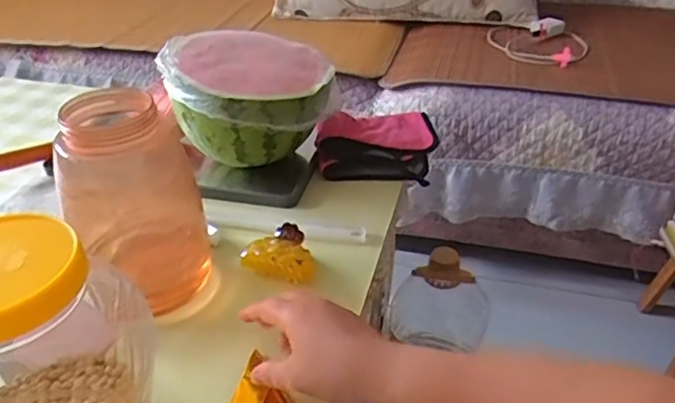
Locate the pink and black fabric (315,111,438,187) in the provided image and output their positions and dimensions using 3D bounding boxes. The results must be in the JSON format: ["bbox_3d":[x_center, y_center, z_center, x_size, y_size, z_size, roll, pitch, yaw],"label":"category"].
[{"bbox_3d":[0.054,-0.087,0.808,0.160,0.049,0.154,5,34,7],"label":"pink and black fabric"}]

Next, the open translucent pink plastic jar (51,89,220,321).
[{"bbox_3d":[-0.183,0.009,0.543,0.112,0.198,0.094,-13,36,-15],"label":"open translucent pink plastic jar"}]

